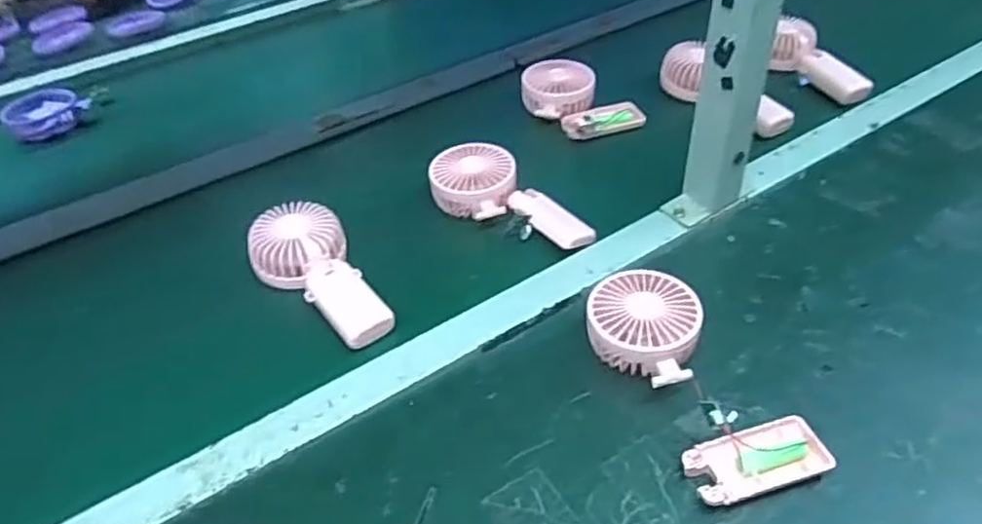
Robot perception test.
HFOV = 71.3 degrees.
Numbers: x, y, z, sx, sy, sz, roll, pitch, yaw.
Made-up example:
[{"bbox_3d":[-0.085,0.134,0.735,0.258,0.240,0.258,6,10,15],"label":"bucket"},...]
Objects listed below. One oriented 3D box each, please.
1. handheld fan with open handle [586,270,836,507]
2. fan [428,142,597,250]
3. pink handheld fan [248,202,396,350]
[{"bbox_3d":[0.147,0.082,0.506,0.090,0.044,0.193,-20,42,-16],"label":"handheld fan with open handle"},{"bbox_3d":[0.018,-0.062,0.679,0.174,0.052,0.071,27,50,33],"label":"fan"},{"bbox_3d":[-0.159,0.011,0.616,0.082,0.047,0.172,-23,43,-20],"label":"pink handheld fan"}]

